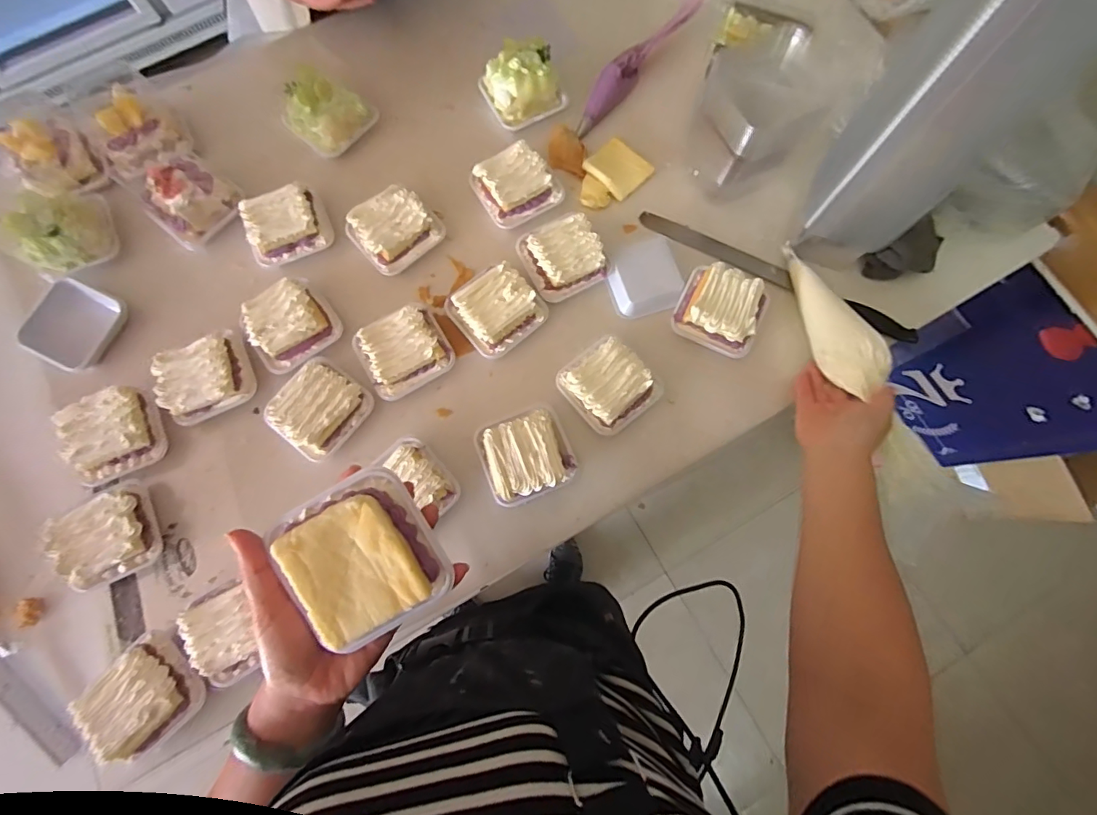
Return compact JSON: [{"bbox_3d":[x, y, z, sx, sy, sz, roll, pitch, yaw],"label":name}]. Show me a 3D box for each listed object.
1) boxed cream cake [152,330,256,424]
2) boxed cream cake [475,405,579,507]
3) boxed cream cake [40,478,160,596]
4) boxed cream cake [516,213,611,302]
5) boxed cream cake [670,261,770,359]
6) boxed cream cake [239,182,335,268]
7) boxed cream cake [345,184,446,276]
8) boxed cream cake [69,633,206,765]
[{"bbox_3d":[-0.397,-0.036,0.566,0.096,0.040,0.087,-28,80,-6],"label":"boxed cream cake"},{"bbox_3d":[-0.026,0.050,0.554,0.101,0.046,0.098,-24,79,-5],"label":"boxed cream cake"},{"bbox_3d":[-0.476,0.135,0.530,0.090,0.047,0.097,-24,79,-5],"label":"boxed cream cake"},{"bbox_3d":[0.016,-0.186,0.600,0.099,0.036,0.093,-25,79,-5],"label":"boxed cream cake"},{"bbox_3d":[0.205,-0.116,0.589,0.096,0.042,0.090,24,79,5],"label":"boxed cream cake"},{"bbox_3d":[-0.325,-0.226,0.607,0.097,0.038,0.082,-23,79,-5],"label":"boxed cream cake"},{"bbox_3d":[-0.190,-0.222,0.610,0.100,0.039,0.086,-40,81,-8],"label":"boxed cream cake"},{"bbox_3d":[-0.407,0.289,0.497,0.092,0.052,0.085,44,81,8],"label":"boxed cream cake"}]

